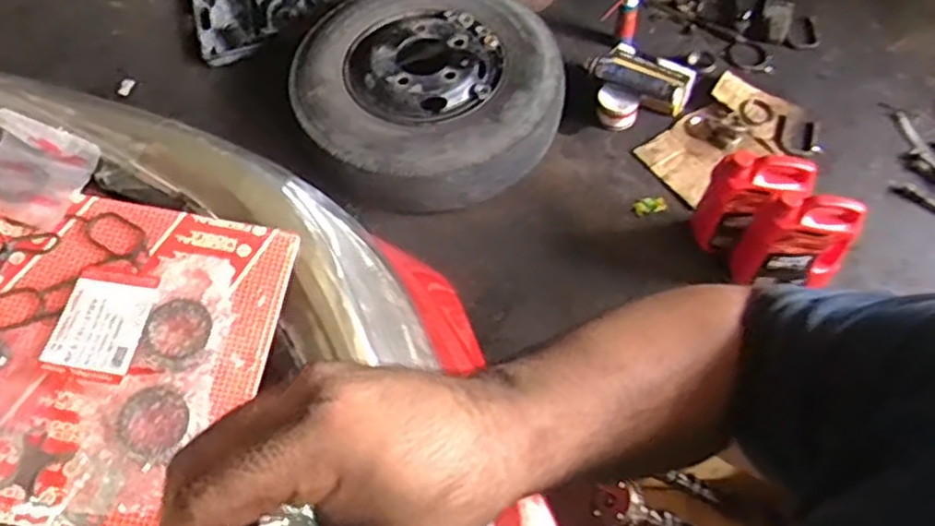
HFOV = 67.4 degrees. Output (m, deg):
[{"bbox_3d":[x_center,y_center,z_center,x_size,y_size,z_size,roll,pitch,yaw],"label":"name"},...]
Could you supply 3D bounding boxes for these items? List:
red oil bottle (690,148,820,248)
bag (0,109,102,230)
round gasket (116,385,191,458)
[{"bbox_3d":[0.657,-0.126,1.621,0.216,0.291,0.106,-3,59,1],"label":"red oil bottle"},{"bbox_3d":[-0.408,-0.086,0.650,0.100,0.024,0.099,24,60,-8],"label":"bag"},{"bbox_3d":[-0.251,0.127,0.563,0.055,0.007,0.054,4,65,-9],"label":"round gasket"}]

